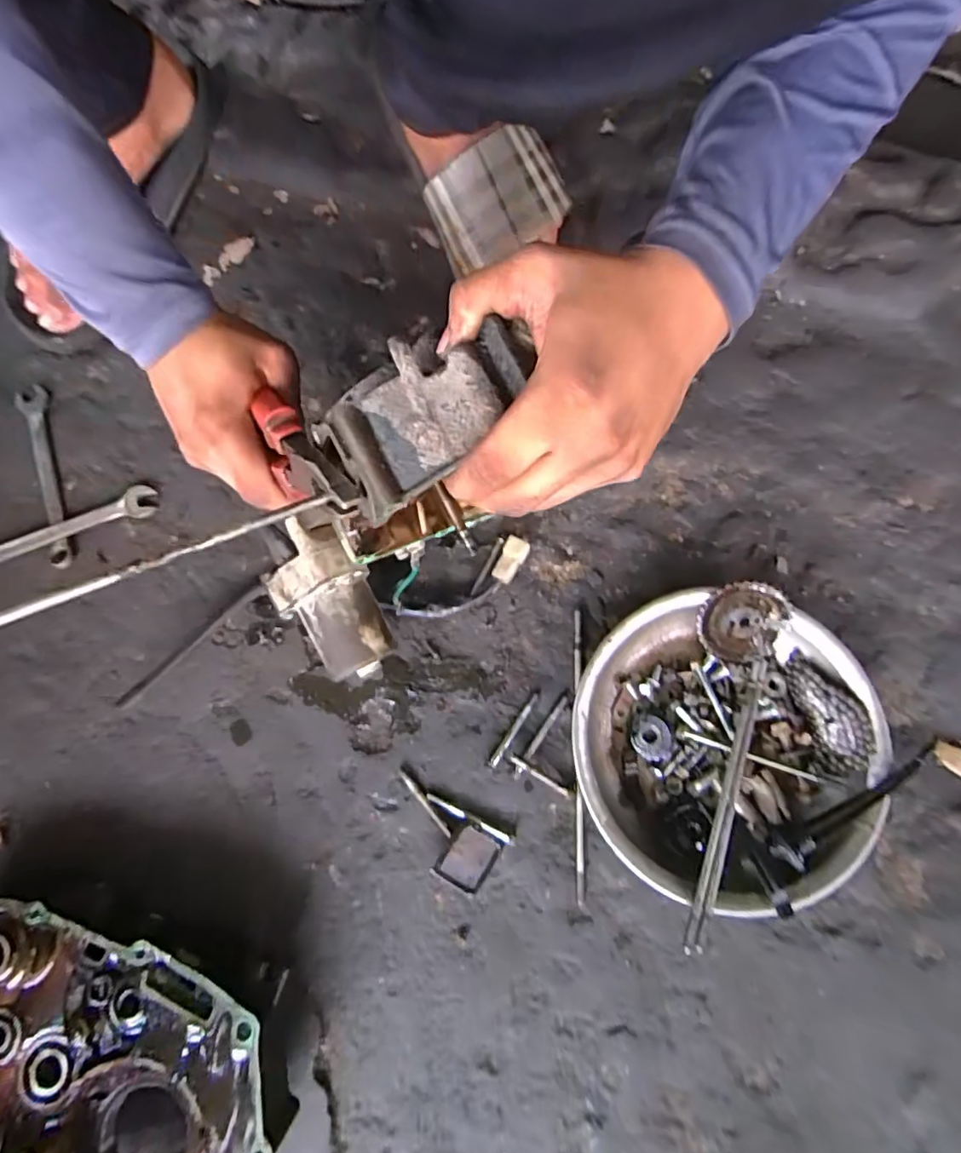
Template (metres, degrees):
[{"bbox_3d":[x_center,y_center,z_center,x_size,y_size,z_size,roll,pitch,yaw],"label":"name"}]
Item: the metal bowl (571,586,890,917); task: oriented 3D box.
[{"bbox_3d":[0.171,0.120,0.397,0.205,0.044,0.196,0,79,0],"label":"metal bowl"}]

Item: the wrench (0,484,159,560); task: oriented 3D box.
[{"bbox_3d":[-0.338,-0.036,0.441,0.160,0.010,0.025,-21,80,-4],"label":"wrench"}]

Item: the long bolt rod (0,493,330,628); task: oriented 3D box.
[{"bbox_3d":[-0.144,-0.005,0.234,0.166,0.011,0.012,-26,79,-26],"label":"long bolt rod"}]

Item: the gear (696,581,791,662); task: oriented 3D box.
[{"bbox_3d":[0.191,0.034,0.407,0.058,0.008,0.059,4,107,12],"label":"gear"}]

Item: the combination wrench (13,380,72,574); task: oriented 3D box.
[{"bbox_3d":[-0.354,-0.081,0.452,0.022,0.006,0.157,-17,79,-3],"label":"combination wrench"}]

